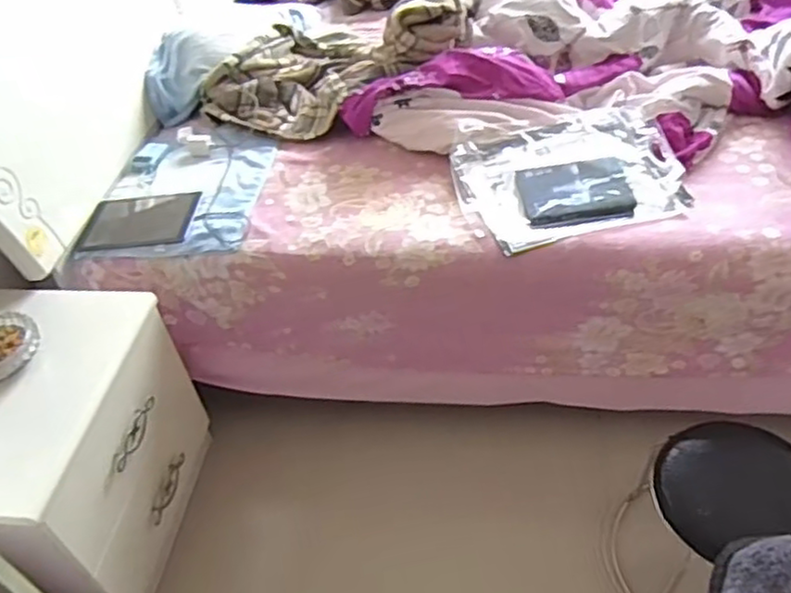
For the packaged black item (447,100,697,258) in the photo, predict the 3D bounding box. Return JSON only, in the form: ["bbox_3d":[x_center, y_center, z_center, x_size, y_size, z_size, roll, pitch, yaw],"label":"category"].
[{"bbox_3d":[0.348,-0.246,1.386,0.429,0.034,0.321,-14,54,0],"label":"packaged black item"}]

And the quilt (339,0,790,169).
[{"bbox_3d":[0.658,-0.675,1.691,1.127,0.189,1.163,13,46,20],"label":"quilt"}]

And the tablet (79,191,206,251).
[{"bbox_3d":[-0.544,-0.162,1.464,0.238,0.010,0.160,-5,50,4],"label":"tablet"}]

